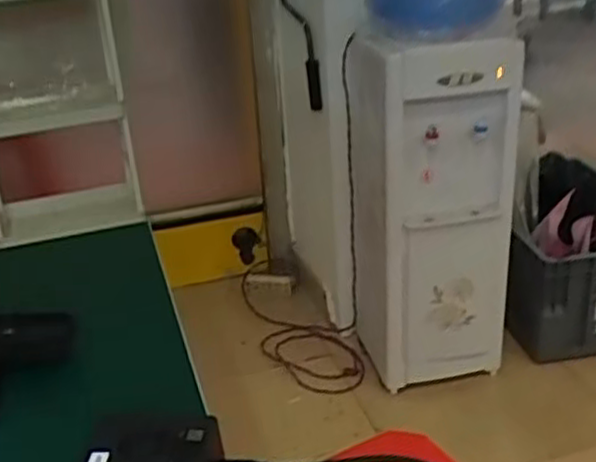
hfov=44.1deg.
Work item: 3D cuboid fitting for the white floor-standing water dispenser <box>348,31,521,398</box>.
[{"bbox_3d":[0.311,-0.075,1.766,0.296,0.803,0.353,-8,26,-9],"label":"white floor-standing water dispenser"}]

